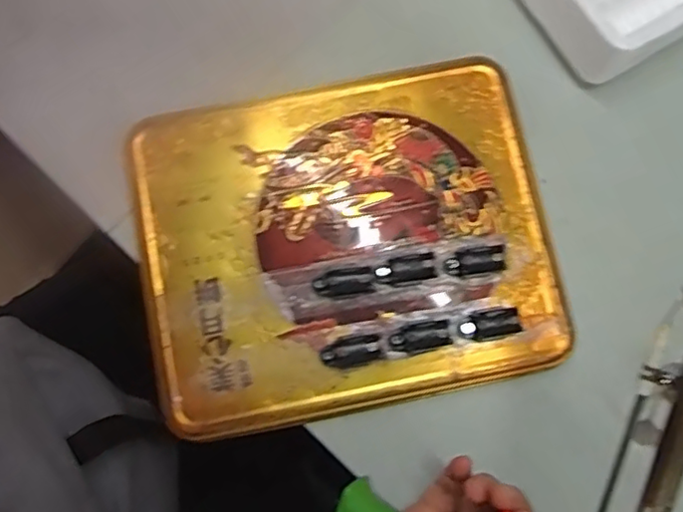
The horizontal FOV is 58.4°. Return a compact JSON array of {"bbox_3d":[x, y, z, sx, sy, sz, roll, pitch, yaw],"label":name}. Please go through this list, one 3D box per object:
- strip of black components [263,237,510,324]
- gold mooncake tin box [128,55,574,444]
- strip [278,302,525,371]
[{"bbox_3d":[0.027,0.012,0.350,0.136,0.013,0.028,-9,80,-1],"label":"strip of black components"},{"bbox_3d":[0.001,-0.009,0.359,0.232,0.018,0.195,-12,80,-2],"label":"gold mooncake tin box"},{"bbox_3d":[0.036,0.045,0.345,0.129,0.013,0.027,-6,80,-1],"label":"strip"}]

